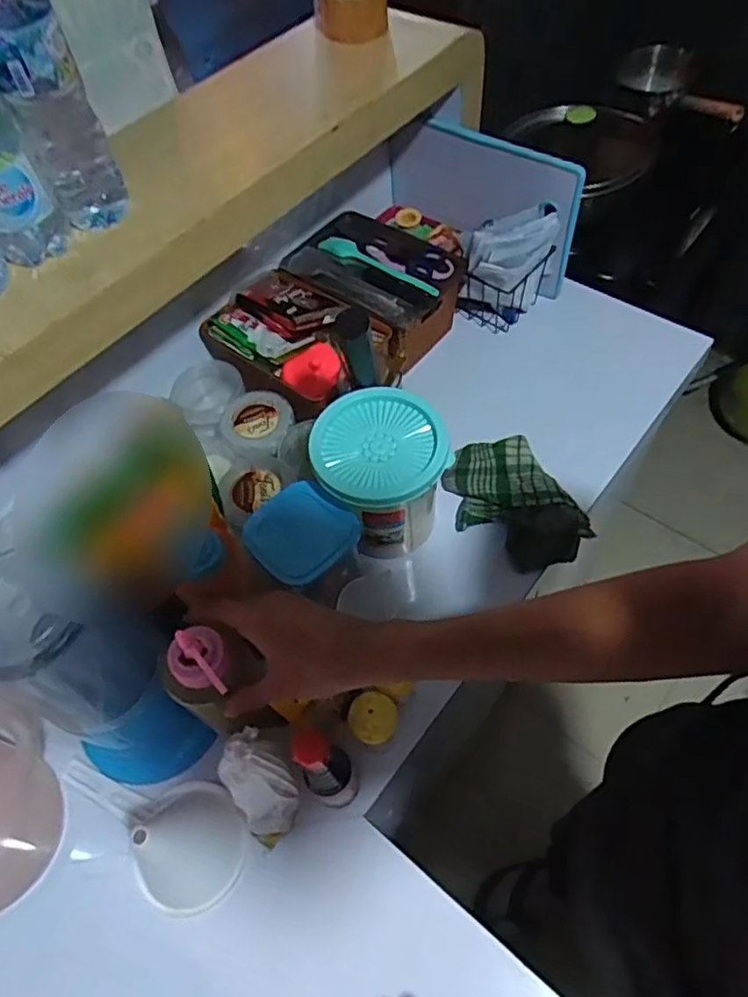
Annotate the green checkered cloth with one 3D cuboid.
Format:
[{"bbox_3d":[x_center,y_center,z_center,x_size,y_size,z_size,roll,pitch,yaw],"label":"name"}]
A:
[{"bbox_3d":[0.150,-0.001,0.699,0.096,0.063,0.170,-32,60,-14],"label":"green checkered cloth"}]

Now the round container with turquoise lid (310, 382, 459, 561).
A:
[{"bbox_3d":[0.008,-0.017,0.668,0.122,0.154,0.128,-2,58,4],"label":"round container with turquoise lid"}]

